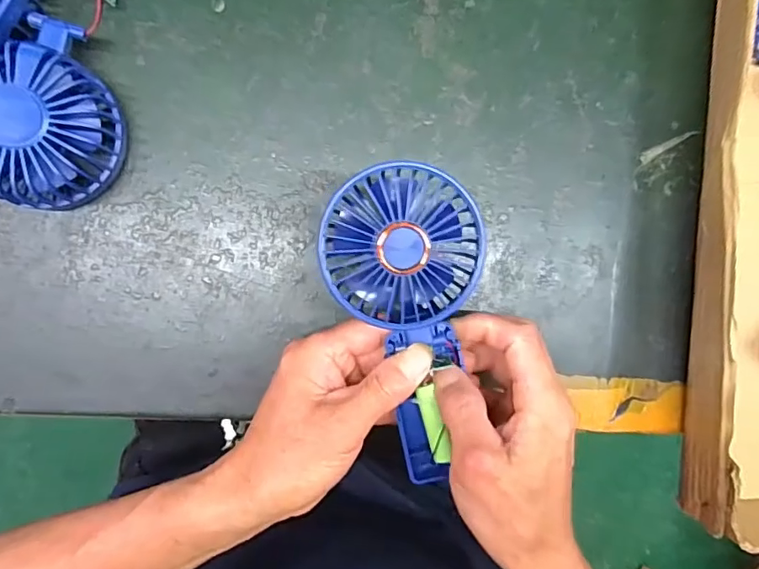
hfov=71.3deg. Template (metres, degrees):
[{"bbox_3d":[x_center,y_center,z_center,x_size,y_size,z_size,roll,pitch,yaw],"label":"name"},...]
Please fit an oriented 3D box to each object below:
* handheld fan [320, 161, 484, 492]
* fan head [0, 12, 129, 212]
[{"bbox_3d":[0.017,0.025,0.297,0.082,0.036,0.179,-9,101,-6],"label":"handheld fan"},{"bbox_3d":[-0.186,-0.090,0.298,0.086,0.046,0.080,0,92,-6],"label":"fan head"}]

